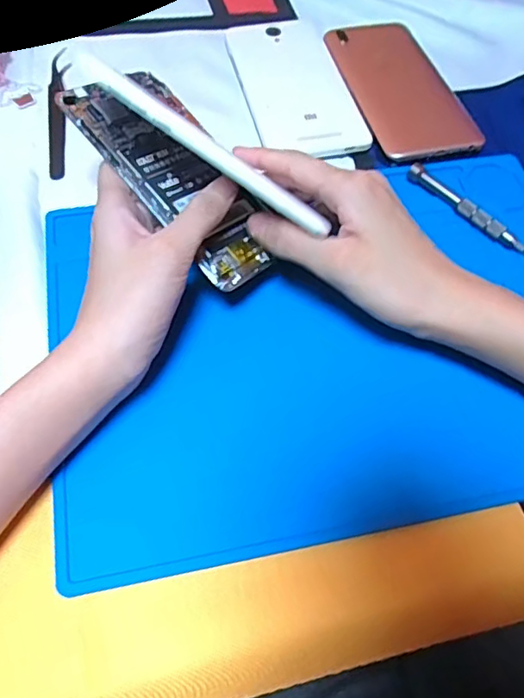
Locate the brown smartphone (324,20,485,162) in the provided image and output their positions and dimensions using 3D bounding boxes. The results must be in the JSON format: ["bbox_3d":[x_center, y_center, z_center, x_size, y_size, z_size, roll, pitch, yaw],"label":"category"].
[{"bbox_3d":[0.102,-0.202,0.422,0.074,0.007,0.161,-13,63,-9],"label":"brown smartphone"}]

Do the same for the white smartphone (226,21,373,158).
[{"bbox_3d":[0.025,-0.197,0.417,0.074,0.010,0.146,-12,63,-8],"label":"white smartphone"}]

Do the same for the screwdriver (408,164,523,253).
[{"bbox_3d":[0.136,-0.087,0.360,0.010,0.012,0.101,-38,69,-20],"label":"screwdriver"}]

